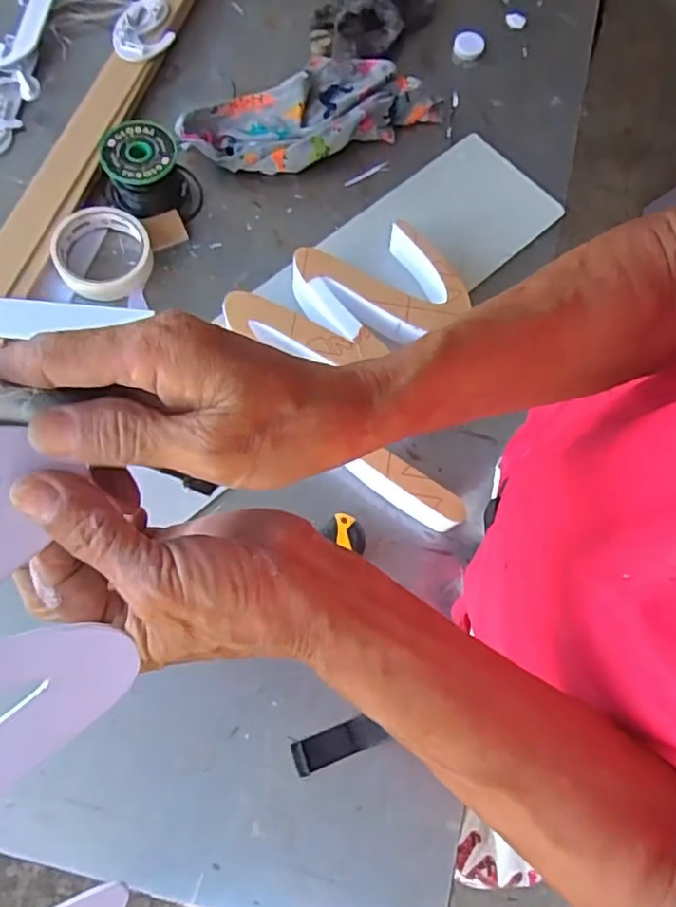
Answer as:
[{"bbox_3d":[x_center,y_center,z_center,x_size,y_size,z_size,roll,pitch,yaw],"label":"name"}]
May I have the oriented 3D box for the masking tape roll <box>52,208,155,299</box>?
[{"bbox_3d":[-0.225,-0.192,0.618,0.089,0.028,0.089,1,72,-4],"label":"masking tape roll"}]

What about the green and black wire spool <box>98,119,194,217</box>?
[{"bbox_3d":[-0.184,-0.275,0.630,0.080,0.066,0.065,-16,74,-9],"label":"green and black wire spool"}]

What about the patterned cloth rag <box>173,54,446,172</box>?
[{"bbox_3d":[-0.025,-0.362,0.684,0.273,0.049,0.099,-23,75,-11],"label":"patterned cloth rag"}]

